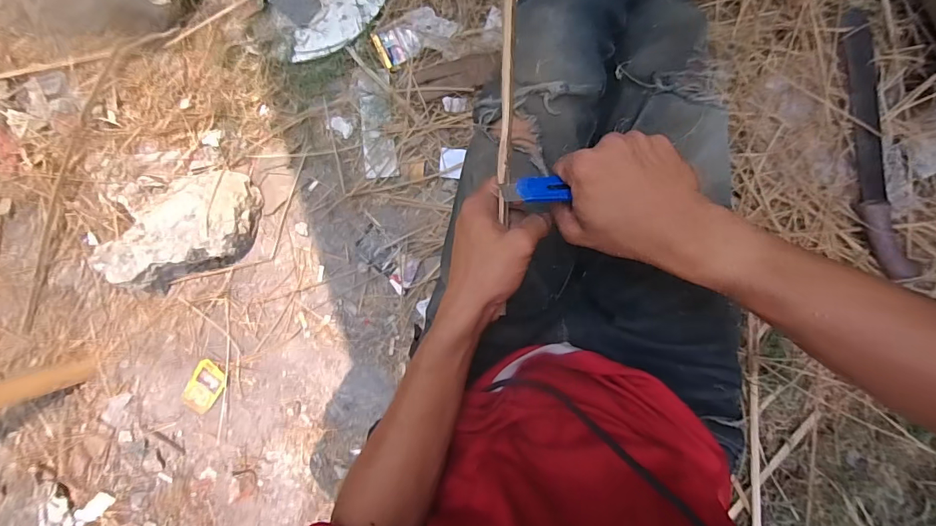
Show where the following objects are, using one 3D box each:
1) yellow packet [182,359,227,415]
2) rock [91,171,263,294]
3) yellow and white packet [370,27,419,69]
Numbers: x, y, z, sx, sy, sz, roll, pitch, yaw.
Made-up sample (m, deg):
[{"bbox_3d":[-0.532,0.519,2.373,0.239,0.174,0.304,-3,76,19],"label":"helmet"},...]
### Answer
[{"bbox_3d":[-0.535,0.255,0.907,0.067,0.008,0.104,27,97,2],"label":"yellow packet"},{"bbox_3d":[-0.544,-0.072,0.837,0.284,0.102,0.175,-22,88,8],"label":"rock"},{"bbox_3d":[-0.125,-0.394,0.806,0.076,0.020,0.059,-20,93,6],"label":"yellow and white packet"}]

